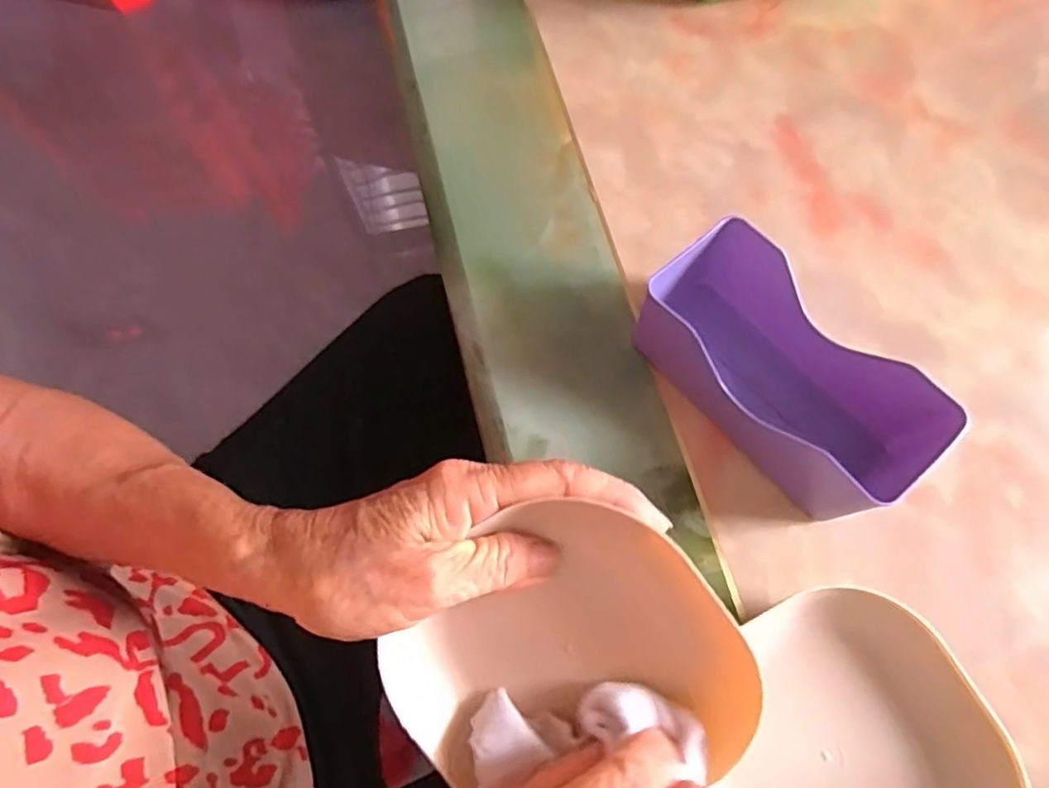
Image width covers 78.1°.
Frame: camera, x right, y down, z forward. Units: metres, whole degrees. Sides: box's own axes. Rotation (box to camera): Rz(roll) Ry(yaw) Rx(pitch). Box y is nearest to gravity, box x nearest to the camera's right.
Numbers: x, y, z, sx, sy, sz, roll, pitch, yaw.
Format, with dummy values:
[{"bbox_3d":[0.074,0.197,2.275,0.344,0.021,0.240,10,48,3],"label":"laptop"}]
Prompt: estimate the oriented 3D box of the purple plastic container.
[{"bbox_3d":[0.129,-0.008,0.328,0.071,0.058,0.149,-41,75,-14],"label":"purple plastic container"}]

